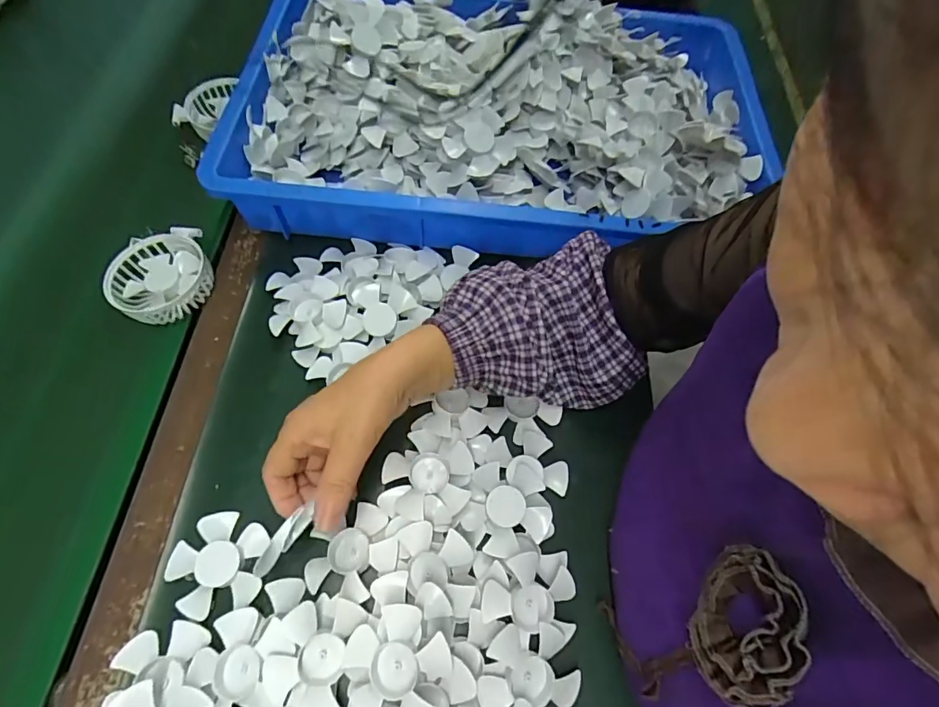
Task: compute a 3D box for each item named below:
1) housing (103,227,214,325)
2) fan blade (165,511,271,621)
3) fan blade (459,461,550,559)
[{"bbox_3d":[-0.303,-0.073,0.460,0.091,0.026,0.095,-16,65,-10],"label":"housing"},{"bbox_3d":[-0.192,0.159,0.356,0.068,0.009,0.071,1,63,-2],"label":"fan blade"},{"bbox_3d":[0.030,0.124,0.377,0.065,0.014,0.070,1,63,-2],"label":"fan blade"}]

